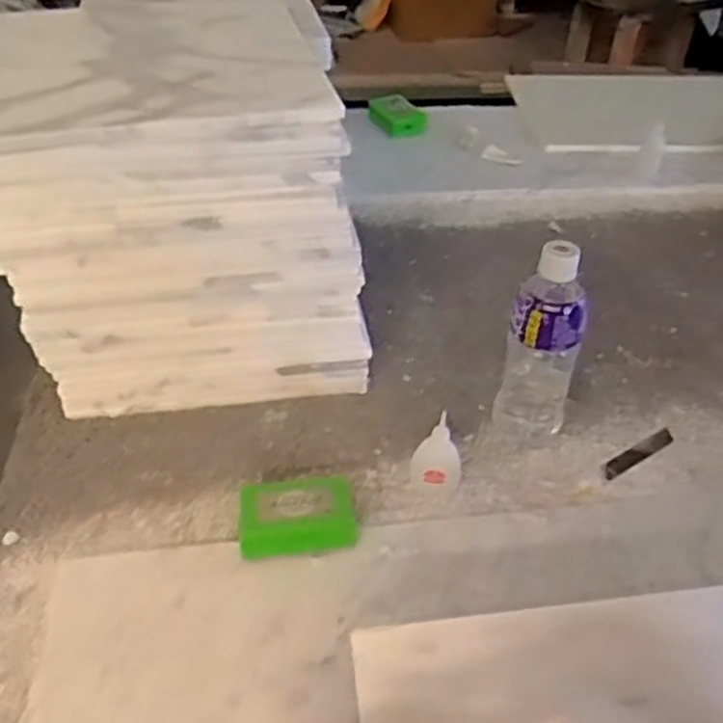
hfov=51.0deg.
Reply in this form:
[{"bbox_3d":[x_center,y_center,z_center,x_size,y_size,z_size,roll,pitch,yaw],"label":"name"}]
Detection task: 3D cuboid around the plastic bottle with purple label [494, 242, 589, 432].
[{"bbox_3d":[0.164,-0.020,0.683,0.067,0.192,0.069,8,42,9],"label":"plastic bottle with purple label"}]

